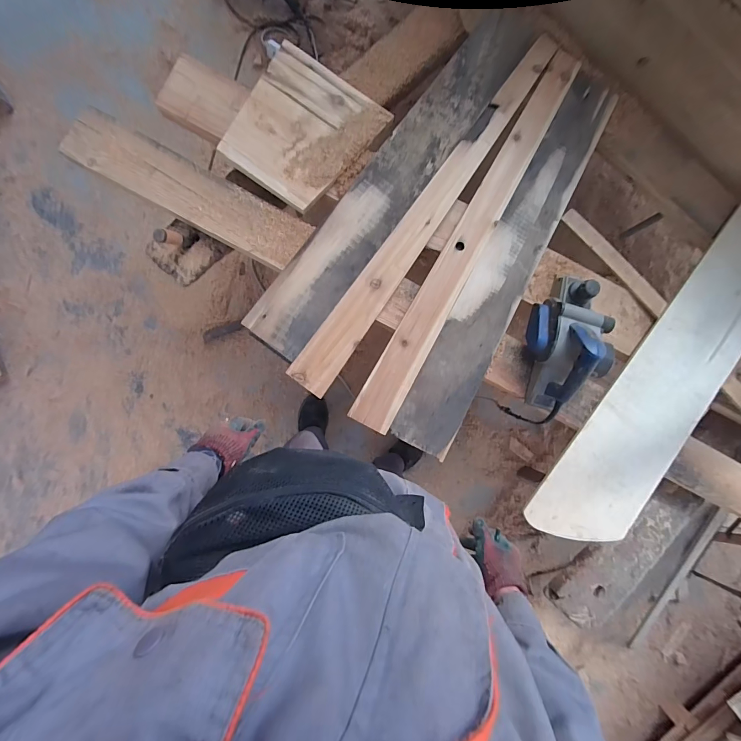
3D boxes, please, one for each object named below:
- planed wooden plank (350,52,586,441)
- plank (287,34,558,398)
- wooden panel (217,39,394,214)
[{"bbox_3d":[0.212,-0.263,0.888,0.103,0.017,0.899,29,87,-2],"label":"planed wooden plank"},{"bbox_3d":[0.147,-0.378,0.889,0.092,0.017,1.024,37,87,-6],"label":"plank"},{"bbox_3d":[-0.161,-0.577,0.864,0.295,0.021,0.327,34,90,-3],"label":"wooden panel"}]

